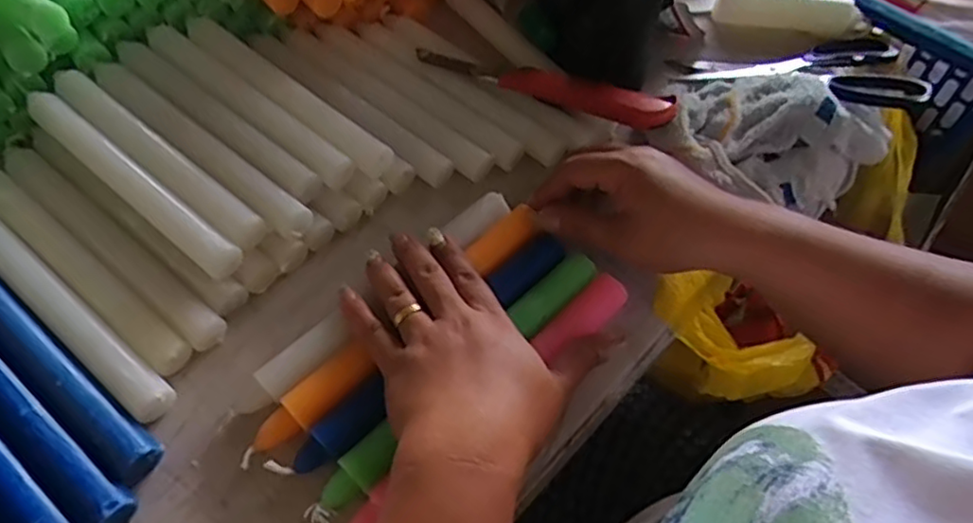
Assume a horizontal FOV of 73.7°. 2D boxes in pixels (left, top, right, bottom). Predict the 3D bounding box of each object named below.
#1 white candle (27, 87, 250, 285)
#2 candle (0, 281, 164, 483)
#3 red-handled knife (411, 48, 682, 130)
[{"bbox_3d":[-0.222,-0.049,0.404,0.194,0.023,0.022,35,63,17],"label":"white candle"},{"bbox_3d":[-0.248,0.049,0.358,0.198,0.021,0.022,36,63,18],"label":"candle"},{"bbox_3d":[0.040,-0.128,0.466,0.188,0.013,0.031,15,59,6],"label":"red-handled knife"}]

